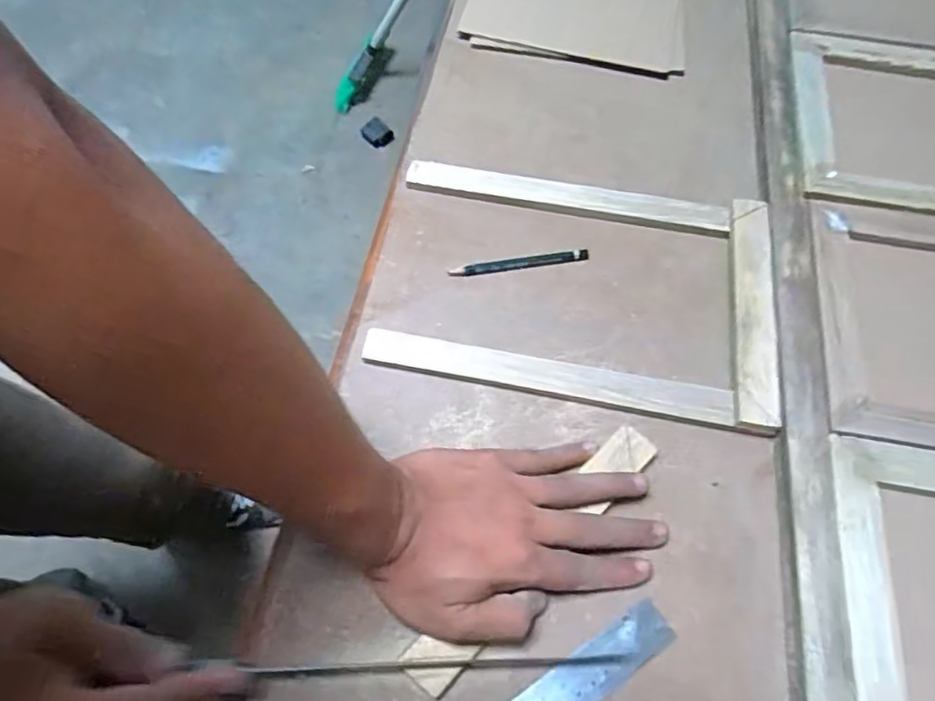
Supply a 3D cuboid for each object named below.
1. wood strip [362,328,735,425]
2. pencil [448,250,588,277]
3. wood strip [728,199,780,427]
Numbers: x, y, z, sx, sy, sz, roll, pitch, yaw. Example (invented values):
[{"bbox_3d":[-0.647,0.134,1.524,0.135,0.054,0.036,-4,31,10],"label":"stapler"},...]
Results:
[{"bbox_3d":[0.056,0.018,0.427,0.260,0.015,0.027,10,63,7],"label":"wood strip"},{"bbox_3d":[0.041,-0.070,0.476,0.111,0.007,0.010,-8,63,-2],"label":"pencil"},{"bbox_3d":[0.216,-0.036,0.455,0.028,0.007,0.195,9,63,6],"label":"wood strip"}]

